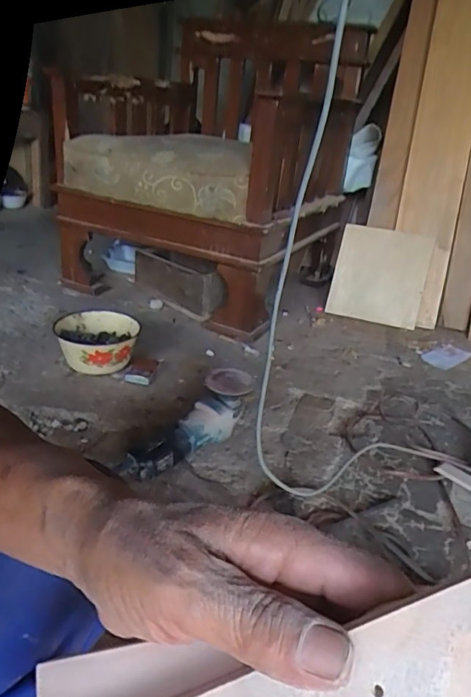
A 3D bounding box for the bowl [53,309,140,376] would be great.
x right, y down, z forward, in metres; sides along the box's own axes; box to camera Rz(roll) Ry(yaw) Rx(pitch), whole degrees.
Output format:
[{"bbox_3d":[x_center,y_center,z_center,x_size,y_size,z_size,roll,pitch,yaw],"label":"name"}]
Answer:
[{"bbox_3d":[-0.306,-0.009,1.161,0.177,0.086,0.176,4,27,-2],"label":"bowl"}]

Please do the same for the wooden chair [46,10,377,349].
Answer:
[{"bbox_3d":[-0.062,-0.540,1.579,0.680,0.752,0.729,17,29,23],"label":"wooden chair"}]

